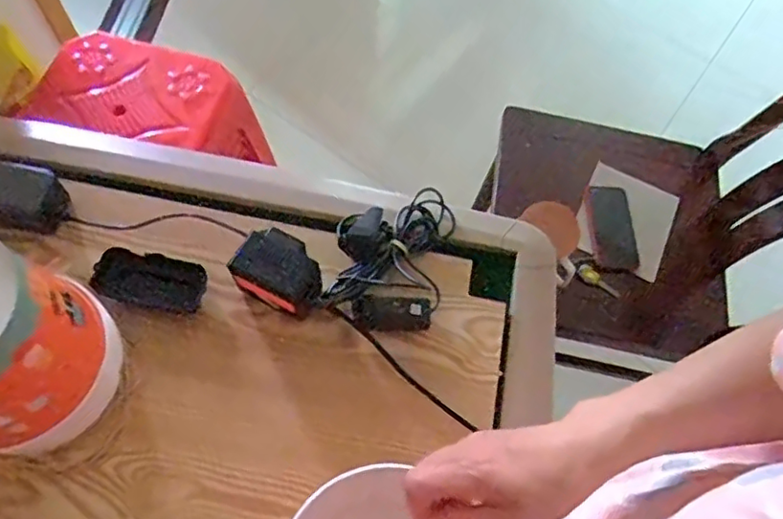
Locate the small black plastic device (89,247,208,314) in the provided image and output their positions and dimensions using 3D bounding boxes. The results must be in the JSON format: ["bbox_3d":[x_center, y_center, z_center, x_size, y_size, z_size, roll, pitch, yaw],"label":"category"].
[{"bbox_3d":[-0.245,0.021,0.617,0.104,0.031,0.050,8,64,0],"label":"small black plastic device"}]

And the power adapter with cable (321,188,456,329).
[{"bbox_3d":[0.000,-0.010,0.645,0.118,0.044,0.183,14,64,3],"label":"power adapter with cable"}]

